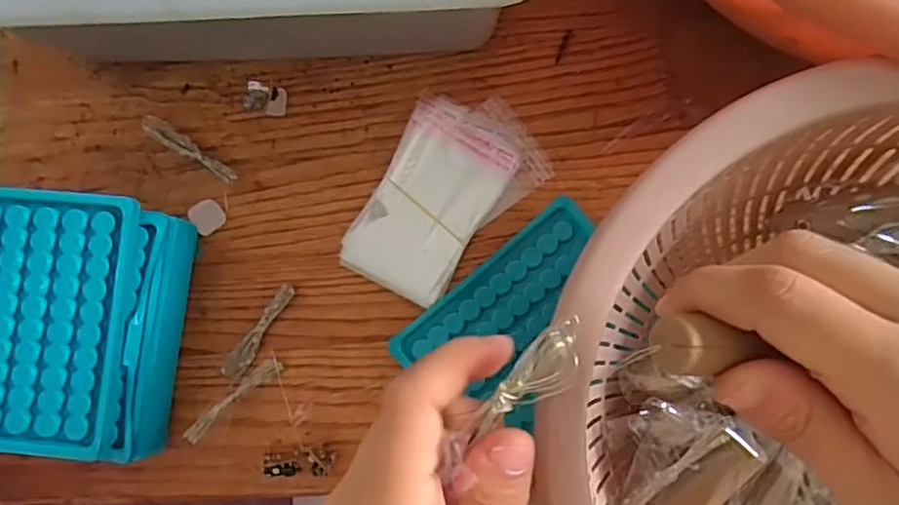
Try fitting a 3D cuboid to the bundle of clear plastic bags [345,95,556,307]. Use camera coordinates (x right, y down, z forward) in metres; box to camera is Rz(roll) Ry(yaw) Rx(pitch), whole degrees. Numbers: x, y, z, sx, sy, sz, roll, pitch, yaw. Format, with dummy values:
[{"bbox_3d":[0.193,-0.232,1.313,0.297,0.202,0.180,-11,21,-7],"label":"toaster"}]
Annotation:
[{"bbox_3d":[-0.001,-0.031,0.367,0.081,0.008,0.123,27,86,7],"label":"bundle of clear plastic bags"}]

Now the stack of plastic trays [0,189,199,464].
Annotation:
[{"bbox_3d":[-0.210,0.039,0.353,0.107,0.060,0.134,5,84,5],"label":"stack of plastic trays"}]

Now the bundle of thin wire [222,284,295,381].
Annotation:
[{"bbox_3d":[-0.110,0.047,0.367,0.013,0.009,0.062,36,87,7],"label":"bundle of thin wire"}]

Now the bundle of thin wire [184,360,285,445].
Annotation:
[{"bbox_3d":[-0.119,0.081,0.350,0.011,0.008,0.062,44,57,7],"label":"bundle of thin wire"}]

